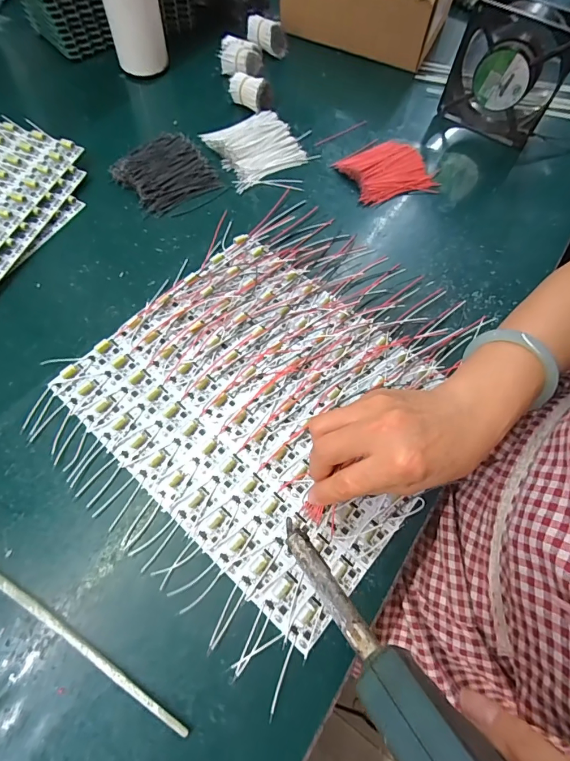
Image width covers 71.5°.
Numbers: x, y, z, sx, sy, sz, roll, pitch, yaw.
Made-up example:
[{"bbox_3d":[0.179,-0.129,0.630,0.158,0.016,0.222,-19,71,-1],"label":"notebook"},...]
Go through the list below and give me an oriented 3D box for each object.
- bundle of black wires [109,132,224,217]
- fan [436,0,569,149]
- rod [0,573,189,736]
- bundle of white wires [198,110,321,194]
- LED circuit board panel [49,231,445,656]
[{"bbox_3d":[-0.132,-0.231,0.441,0.094,0.021,0.084,-37,73,-18],"label":"bundle of black wires"},{"bbox_3d":[0.256,-0.355,0.458,0.120,0.118,0.048,31,68,10],"label":"fan"},{"bbox_3d":[-0.180,0.150,0.268,0.273,0.010,0.010,28,67,9],"label":"rod"},{"bbox_3d":[-0.027,-0.282,0.469,0.113,0.021,0.094,-26,70,-14],"label":"bundle of white wires"},{"bbox_3d":[-0.013,0.012,0.340,0.287,0.010,0.241,40,70,14],"label":"LED circuit board panel"}]

